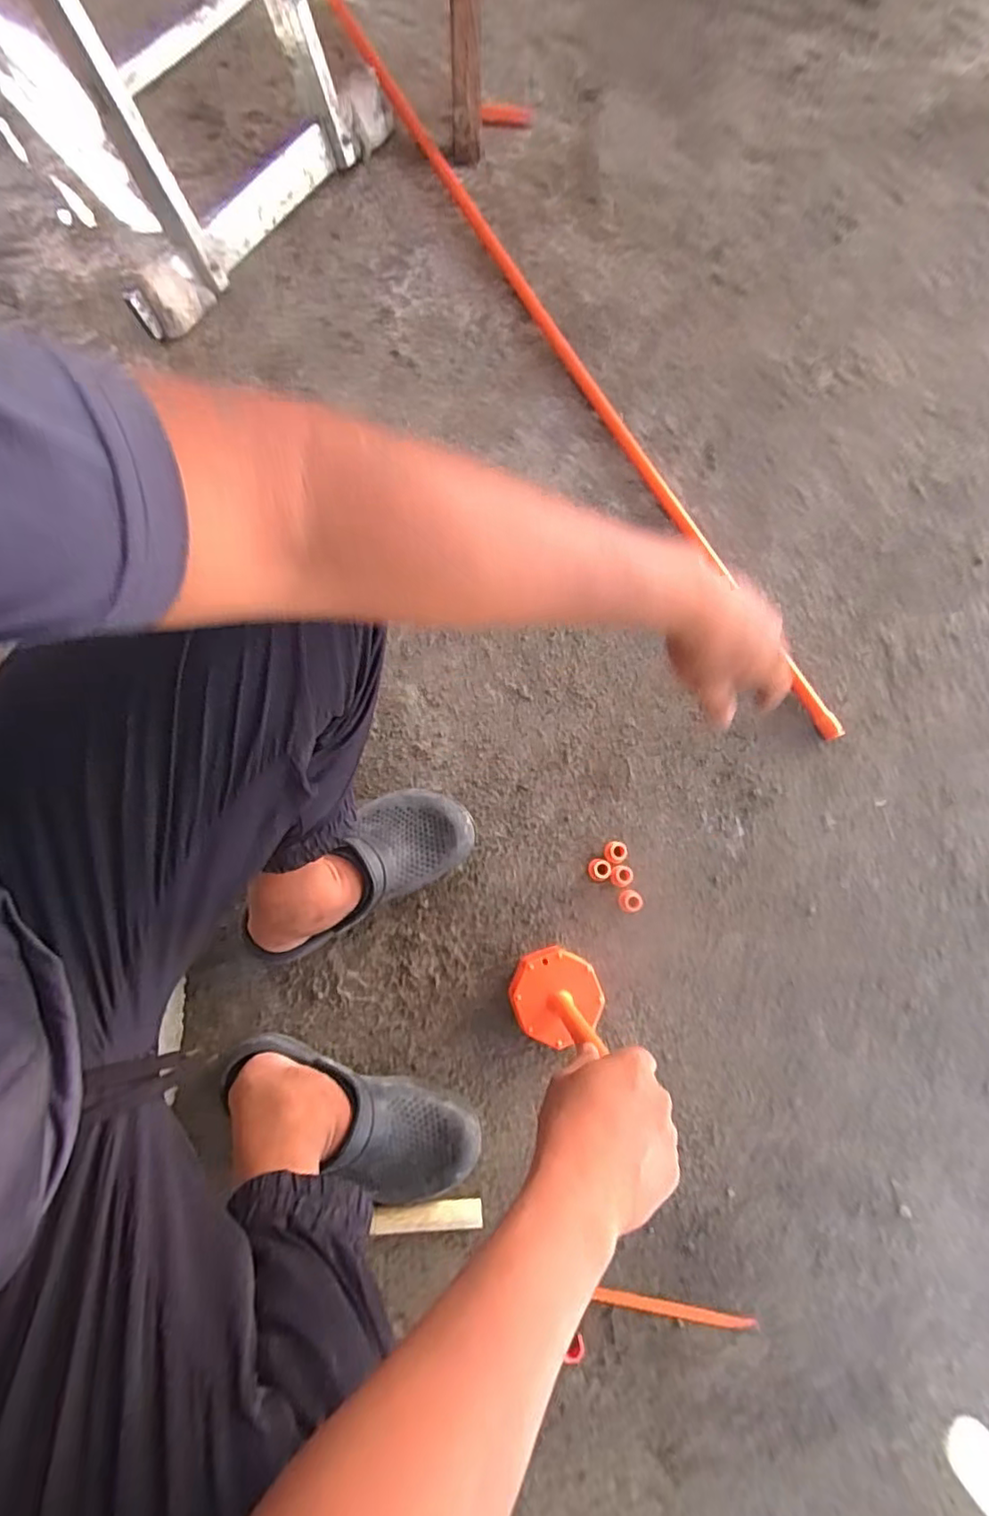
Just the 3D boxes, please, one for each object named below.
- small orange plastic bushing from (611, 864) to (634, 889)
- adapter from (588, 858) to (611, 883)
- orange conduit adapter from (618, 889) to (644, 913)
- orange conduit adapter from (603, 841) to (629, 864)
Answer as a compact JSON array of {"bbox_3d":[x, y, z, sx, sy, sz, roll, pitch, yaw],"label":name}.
[{"bbox_3d":[0.156,0.146,0.742,0.027,0.017,0.026,0,76,-1],"label":"small orange plastic bushing"},{"bbox_3d":[0.130,0.139,0.750,0.027,0.018,0.028,0,76,-1],"label":"adapter"},{"bbox_3d":[0.166,0.175,0.735,0.027,0.017,0.027,0,76,-1],"label":"orange conduit adapter"},{"bbox_3d":[0.152,0.119,0.755,0.028,0.019,0.028,0,76,-1],"label":"orange conduit adapter"}]

